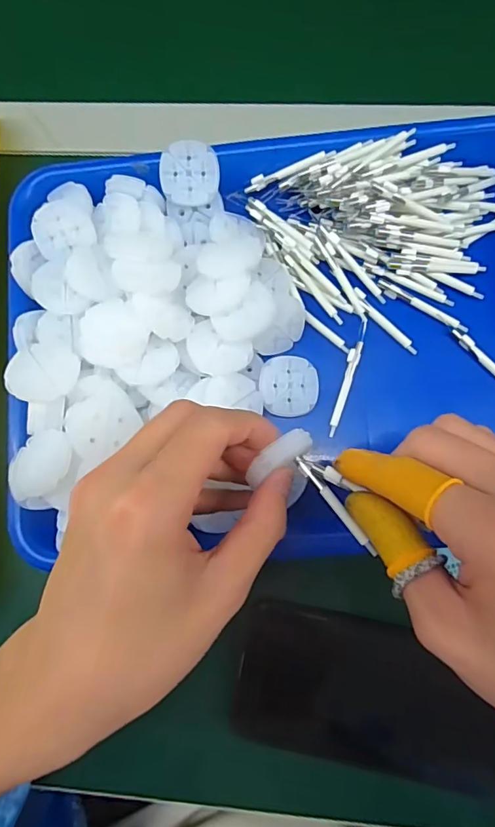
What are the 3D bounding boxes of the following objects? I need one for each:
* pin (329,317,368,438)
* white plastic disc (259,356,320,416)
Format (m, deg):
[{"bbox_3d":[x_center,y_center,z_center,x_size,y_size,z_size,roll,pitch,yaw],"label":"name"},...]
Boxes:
[{"bbox_3d":[0.060,-0.022,0.290,0.006,0.004,0.073,17,82,6],"label":"pin"},{"bbox_3d":[0.025,-0.016,0.284,0.035,0.004,0.034,1,87,-12],"label":"white plastic disc"}]

